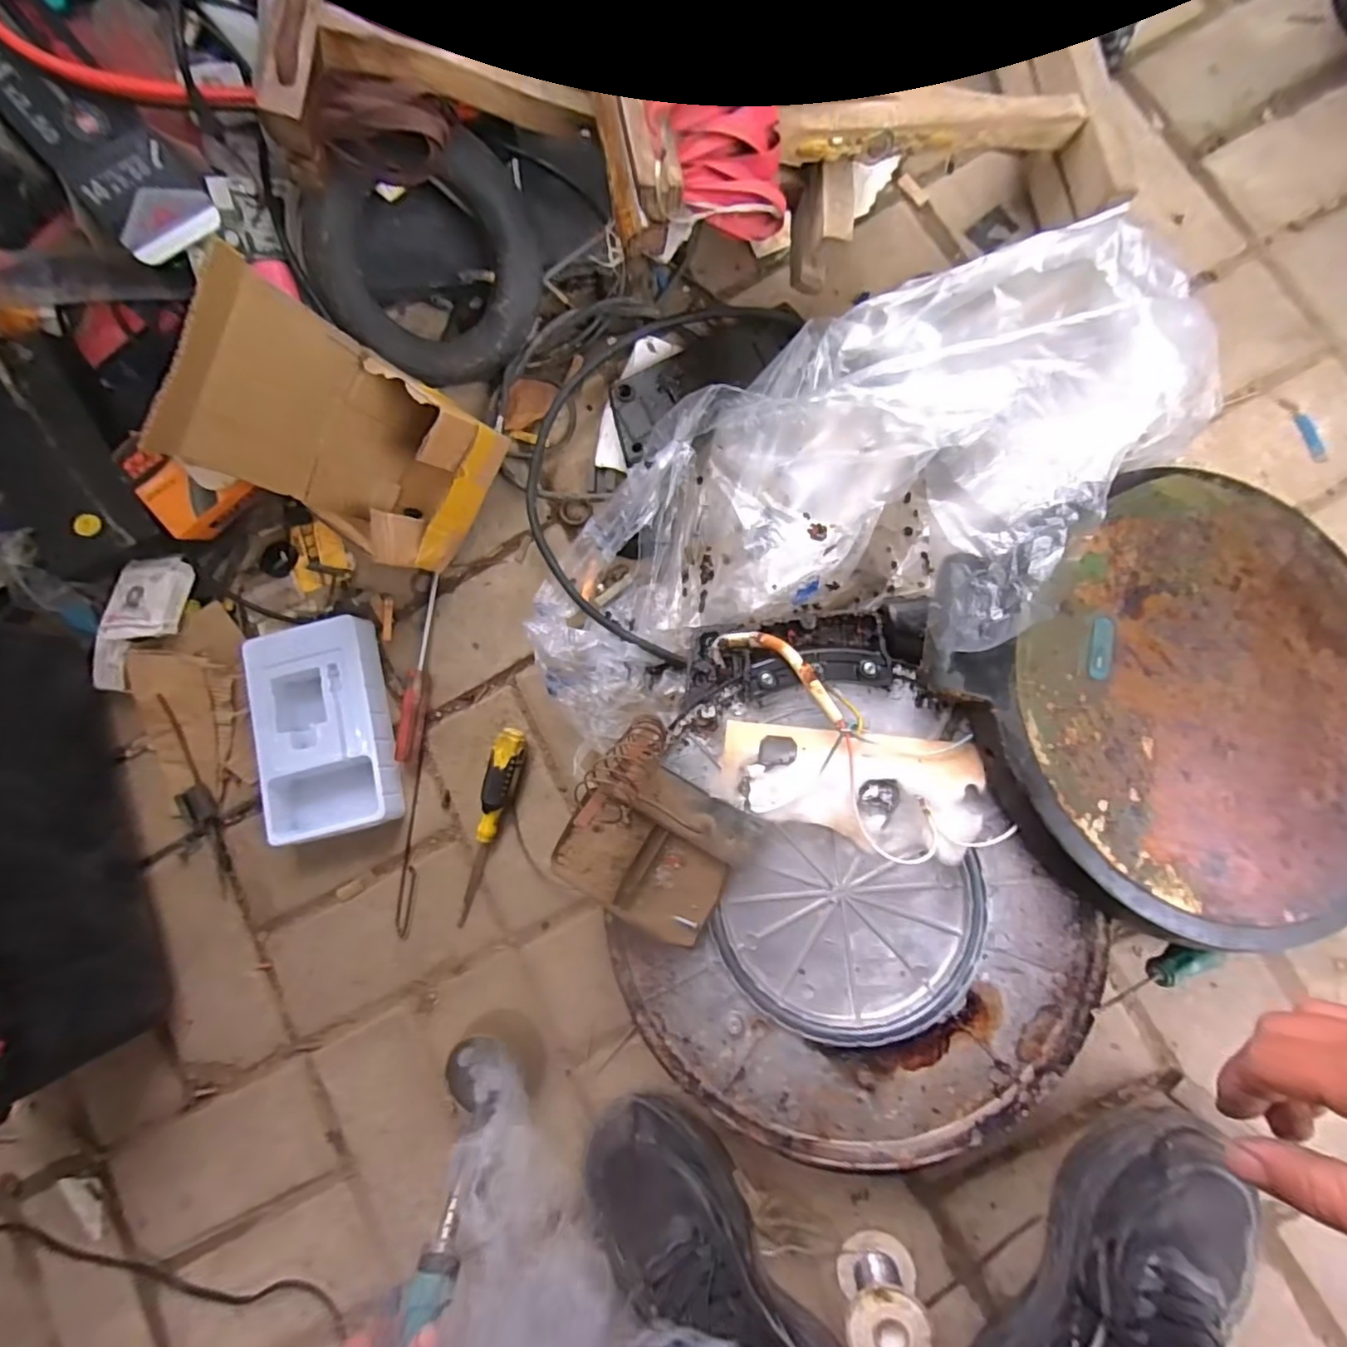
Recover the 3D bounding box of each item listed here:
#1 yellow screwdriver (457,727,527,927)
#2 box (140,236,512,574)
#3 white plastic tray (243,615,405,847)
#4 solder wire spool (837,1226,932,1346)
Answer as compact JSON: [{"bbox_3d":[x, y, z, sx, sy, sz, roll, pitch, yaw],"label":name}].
[{"bbox_3d":[-0.150,0.127,0.488,0.024,0.026,0.164,13,86,8],"label":"yellow screwdriver"},{"bbox_3d":[-0.235,-0.169,0.443,0.119,0.196,0.142,34,89,9],"label":"box"},{"bbox_3d":[-0.299,0.048,0.509,0.112,0.034,0.179,-16,82,5],"label":"white plastic tray"},{"bbox_3d":[0.143,0.429,0.407,0.052,0.057,0.046,-16,82,5],"label":"solder wire spool"}]

